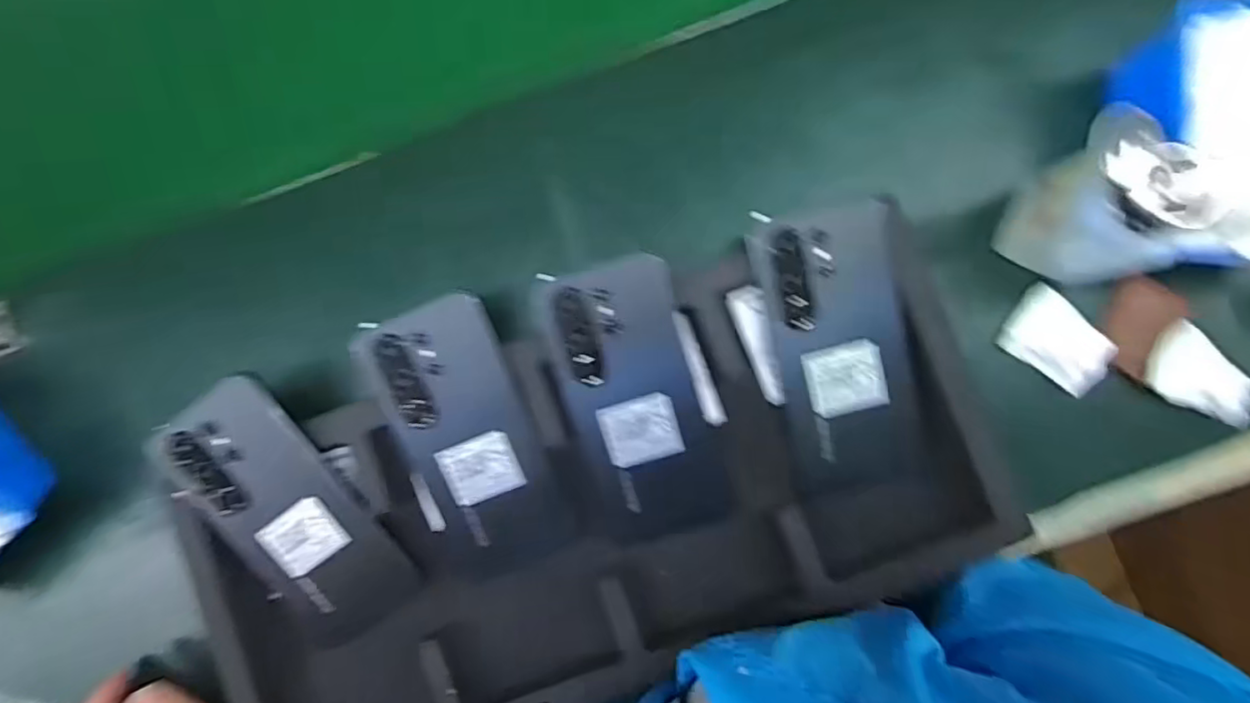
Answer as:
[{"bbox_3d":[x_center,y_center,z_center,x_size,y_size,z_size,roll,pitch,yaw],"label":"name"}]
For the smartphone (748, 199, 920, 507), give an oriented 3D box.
[{"bbox_3d":[0.128,0.003,0.358,0.079,0.010,0.166,-11,94,2],"label":"smartphone"}]

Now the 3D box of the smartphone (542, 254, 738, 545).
[{"bbox_3d":[0.008,0.031,0.367,0.081,0.013,0.166,-17,99,3],"label":"smartphone"}]

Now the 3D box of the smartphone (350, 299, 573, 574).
[{"bbox_3d":[-0.094,0.056,0.369,0.079,0.007,0.170,-22,98,3],"label":"smartphone"}]

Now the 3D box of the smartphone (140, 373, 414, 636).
[{"bbox_3d":[-0.205,0.100,0.371,0.079,0.009,0.169,-37,98,1],"label":"smartphone"}]

